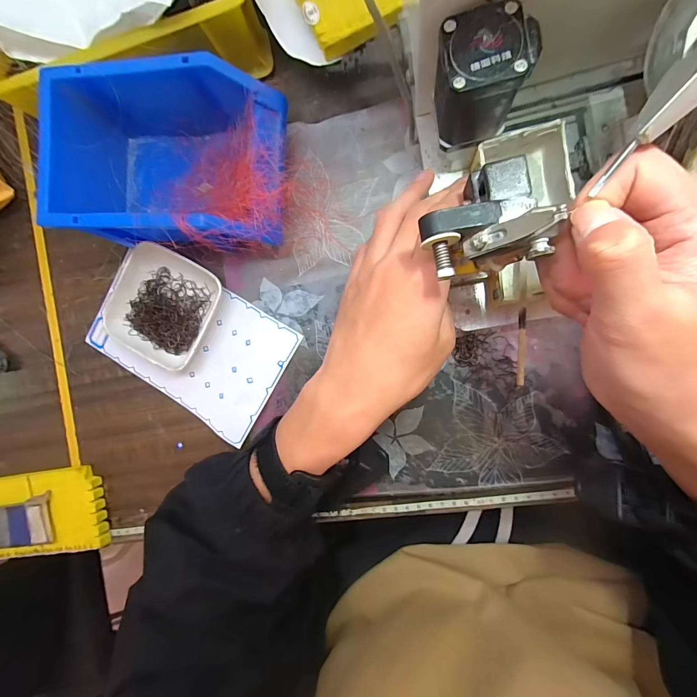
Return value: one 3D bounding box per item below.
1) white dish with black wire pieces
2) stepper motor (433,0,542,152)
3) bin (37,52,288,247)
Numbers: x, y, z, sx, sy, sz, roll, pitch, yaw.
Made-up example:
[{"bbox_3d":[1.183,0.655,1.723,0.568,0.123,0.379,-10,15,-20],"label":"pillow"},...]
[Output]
[{"bbox_3d":[-0.173,-0.040,0.325,0.096,0.023,0.096,23,94,8],"label":"white dish with black wire pieces"},{"bbox_3d":[0.080,-0.156,0.207,0.056,0.054,0.049,-4,90,9],"label":"stepper motor"},{"bbox_3d":[-0.139,-0.147,0.289,0.177,0.081,0.128,5,92,9],"label":"bin"}]

